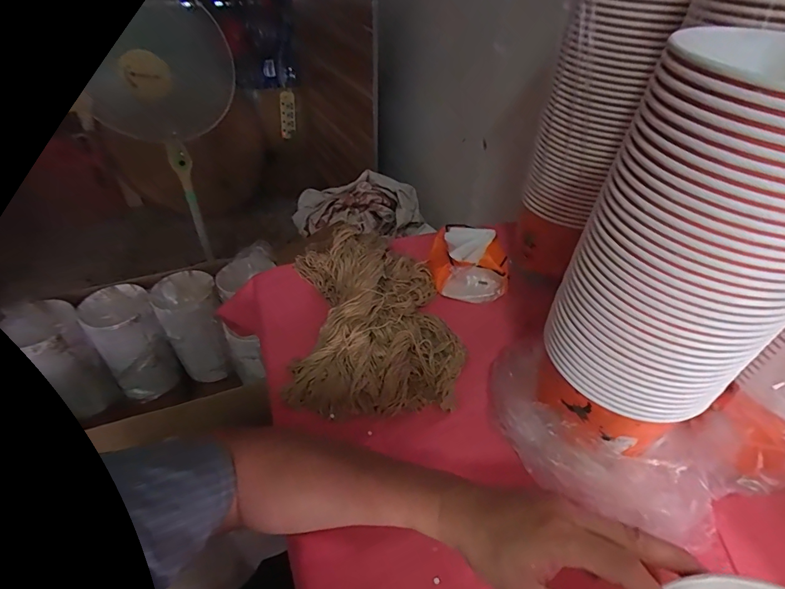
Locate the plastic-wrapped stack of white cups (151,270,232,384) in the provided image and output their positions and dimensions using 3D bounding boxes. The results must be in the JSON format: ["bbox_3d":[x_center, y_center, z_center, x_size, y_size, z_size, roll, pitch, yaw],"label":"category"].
[{"bbox_3d":[-0.550,0.099,1.210,0.155,0.284,0.180,-22,46,-24],"label":"plastic-wrapped stack of white cups"}]

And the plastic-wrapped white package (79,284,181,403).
[{"bbox_3d":[-0.715,0.131,1.174,0.156,0.295,0.156,-26,48,-27],"label":"plastic-wrapped white package"}]

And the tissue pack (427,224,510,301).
[{"bbox_3d":[0.124,-0.058,0.695,0.128,0.084,0.121,6,44,6],"label":"tissue pack"}]

